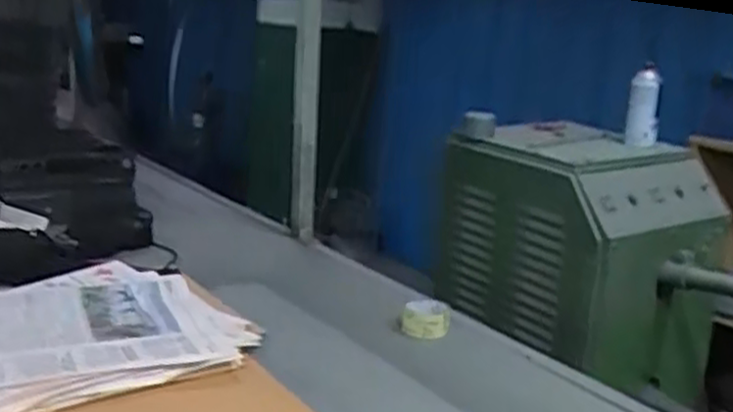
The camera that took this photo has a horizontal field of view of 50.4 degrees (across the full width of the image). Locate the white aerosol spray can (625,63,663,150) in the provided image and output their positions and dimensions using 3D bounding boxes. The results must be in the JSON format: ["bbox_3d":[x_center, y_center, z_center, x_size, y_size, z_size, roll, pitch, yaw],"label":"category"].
[{"bbox_3d":[0.580,-0.207,1.635,0.065,0.154,0.074,10,13,21],"label":"white aerosol spray can"}]

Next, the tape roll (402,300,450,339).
[{"bbox_3d":[0.109,0.201,1.393,0.085,0.049,0.096,9,13,18],"label":"tape roll"}]

